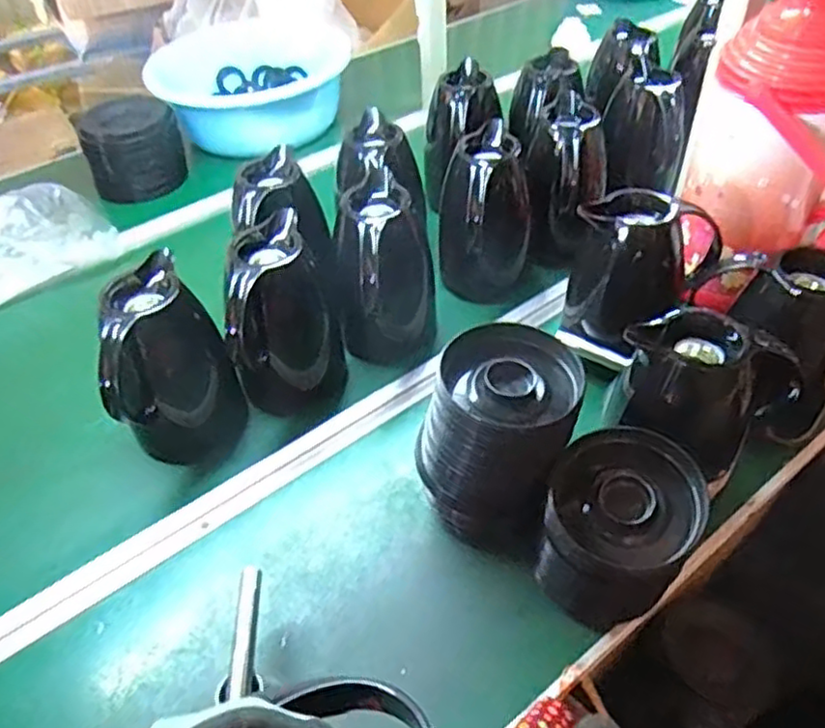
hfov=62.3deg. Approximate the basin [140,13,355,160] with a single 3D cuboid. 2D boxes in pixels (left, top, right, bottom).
[{"bbox_3d":[-0.316,-0.559,1.342,0.361,0.131,0.362,-2,44,2],"label":"basin"}]

